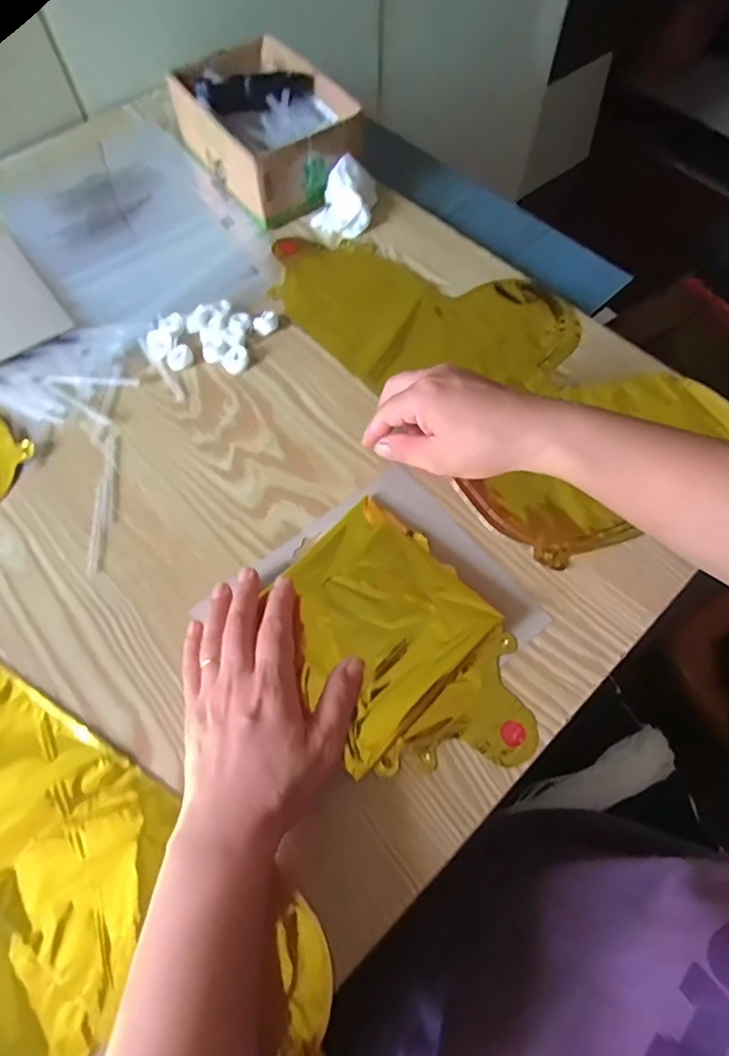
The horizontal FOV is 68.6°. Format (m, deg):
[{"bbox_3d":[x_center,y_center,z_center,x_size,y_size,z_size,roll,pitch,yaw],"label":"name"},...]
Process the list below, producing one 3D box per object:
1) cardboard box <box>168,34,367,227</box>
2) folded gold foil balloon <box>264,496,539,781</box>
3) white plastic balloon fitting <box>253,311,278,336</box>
[{"bbox_3d":[-0.101,-0.413,0.551,0.133,0.067,0.192,-36,69,-14],"label":"cardboard box"},{"bbox_3d":[0.022,0.076,0.354,0.126,0.018,0.187,-30,68,-12],"label":"folded gold foil balloon"},{"bbox_3d":[-0.088,-0.184,0.478,0.023,0.012,0.016,-25,67,-10],"label":"white plastic balloon fitting"}]

